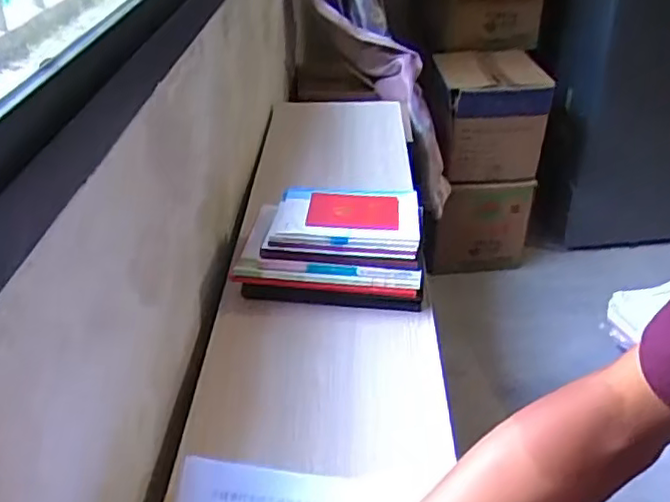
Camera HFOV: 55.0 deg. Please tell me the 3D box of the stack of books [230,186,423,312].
[{"bbox_3d":[-0.004,0.000,0.930,0.248,0.134,0.150,2,34,5],"label":"stack of books"}]

